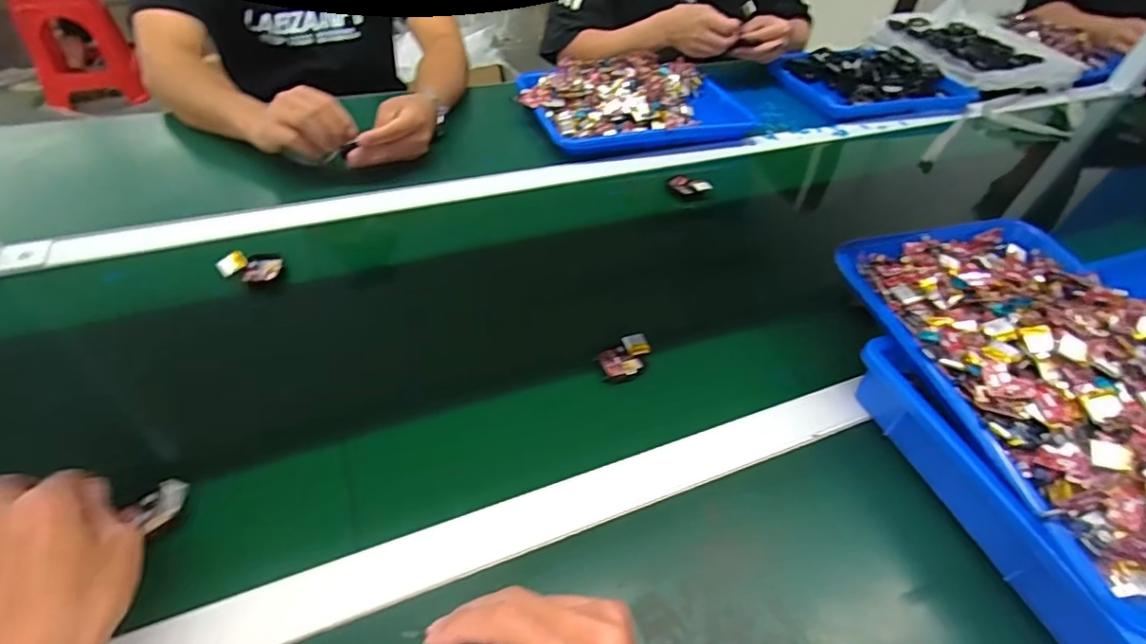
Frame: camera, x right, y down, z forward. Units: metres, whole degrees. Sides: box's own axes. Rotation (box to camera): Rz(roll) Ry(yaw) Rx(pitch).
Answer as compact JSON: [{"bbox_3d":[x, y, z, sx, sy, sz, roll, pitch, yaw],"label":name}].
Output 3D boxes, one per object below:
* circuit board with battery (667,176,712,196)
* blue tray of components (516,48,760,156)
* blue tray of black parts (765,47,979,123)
[{"bbox_3d":[0.158,-0.185,0.737,0.055,0.015,0.027,25,47,18],"label":"circuit board with battery"},{"bbox_3d":[0.101,-0.359,0.870,0.358,0.067,0.242,-10,46,-16],"label":"blue tray of components"},{"bbox_3d":[0.544,-0.448,0.996,0.329,0.035,0.237,-13,47,-20],"label":"blue tray of black parts"}]

